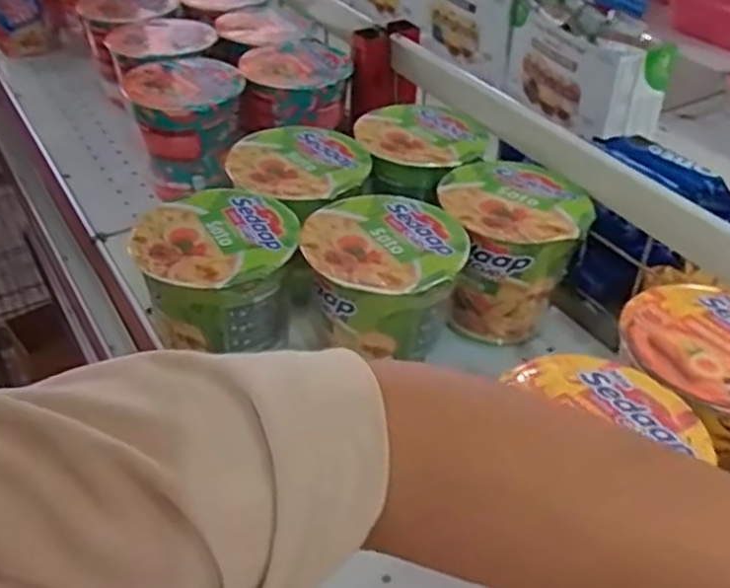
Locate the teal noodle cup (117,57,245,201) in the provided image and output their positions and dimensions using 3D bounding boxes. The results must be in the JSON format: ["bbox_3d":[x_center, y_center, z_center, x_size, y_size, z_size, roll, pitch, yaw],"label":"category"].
[{"bbox_3d":[-0.158,-0.157,0.673,0.098,0.084,0.100,-14,42,-16],"label":"teal noodle cup"}]

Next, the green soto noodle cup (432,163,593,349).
[{"bbox_3d":[0.106,-0.034,0.556,0.102,0.097,0.102,0,40,0],"label":"green soto noodle cup"}]

